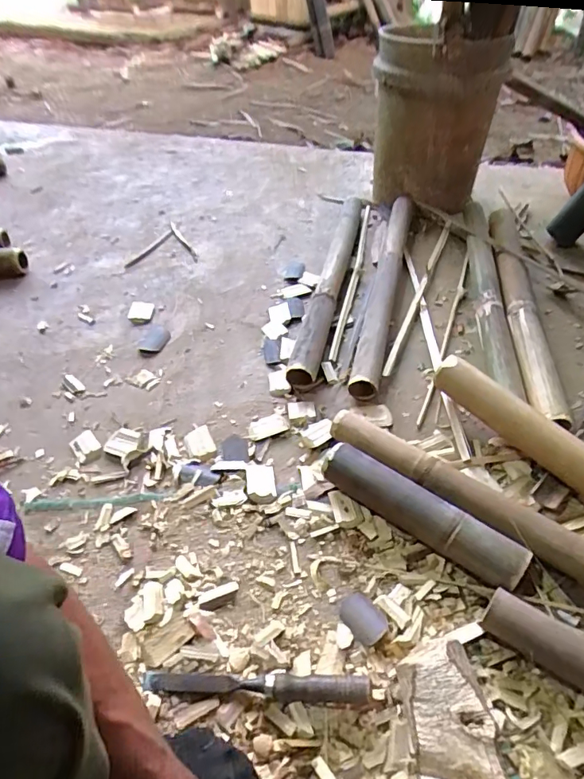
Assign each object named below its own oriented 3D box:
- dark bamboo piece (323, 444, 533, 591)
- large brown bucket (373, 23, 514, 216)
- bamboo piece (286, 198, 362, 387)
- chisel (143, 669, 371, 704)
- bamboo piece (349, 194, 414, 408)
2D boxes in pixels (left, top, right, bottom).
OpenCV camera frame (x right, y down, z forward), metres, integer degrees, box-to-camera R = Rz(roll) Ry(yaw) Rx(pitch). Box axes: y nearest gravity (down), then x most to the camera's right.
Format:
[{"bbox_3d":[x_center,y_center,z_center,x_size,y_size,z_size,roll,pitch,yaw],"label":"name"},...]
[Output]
[{"bbox_3d":[0.158,0.158,0.606,0.262,0.063,0.051,29,55,27],"label":"dark bamboo piece"},{"bbox_3d":[0.321,-0.606,1.102,0.253,0.375,0.255,7,48,11],"label":"large brown bucket"},{"bbox_3d":[0.084,-0.245,1.002,0.055,0.051,0.626,8,48,12],"label":"bamboo piece"},{"bbox_3d":[-0.041,0.310,0.504,0.239,0.029,0.027,2,47,6],"label":"chisel"},{"bbox_3d":[0.191,-0.221,0.974,0.057,0.042,0.626,9,48,13],"label":"bamboo piece"}]

